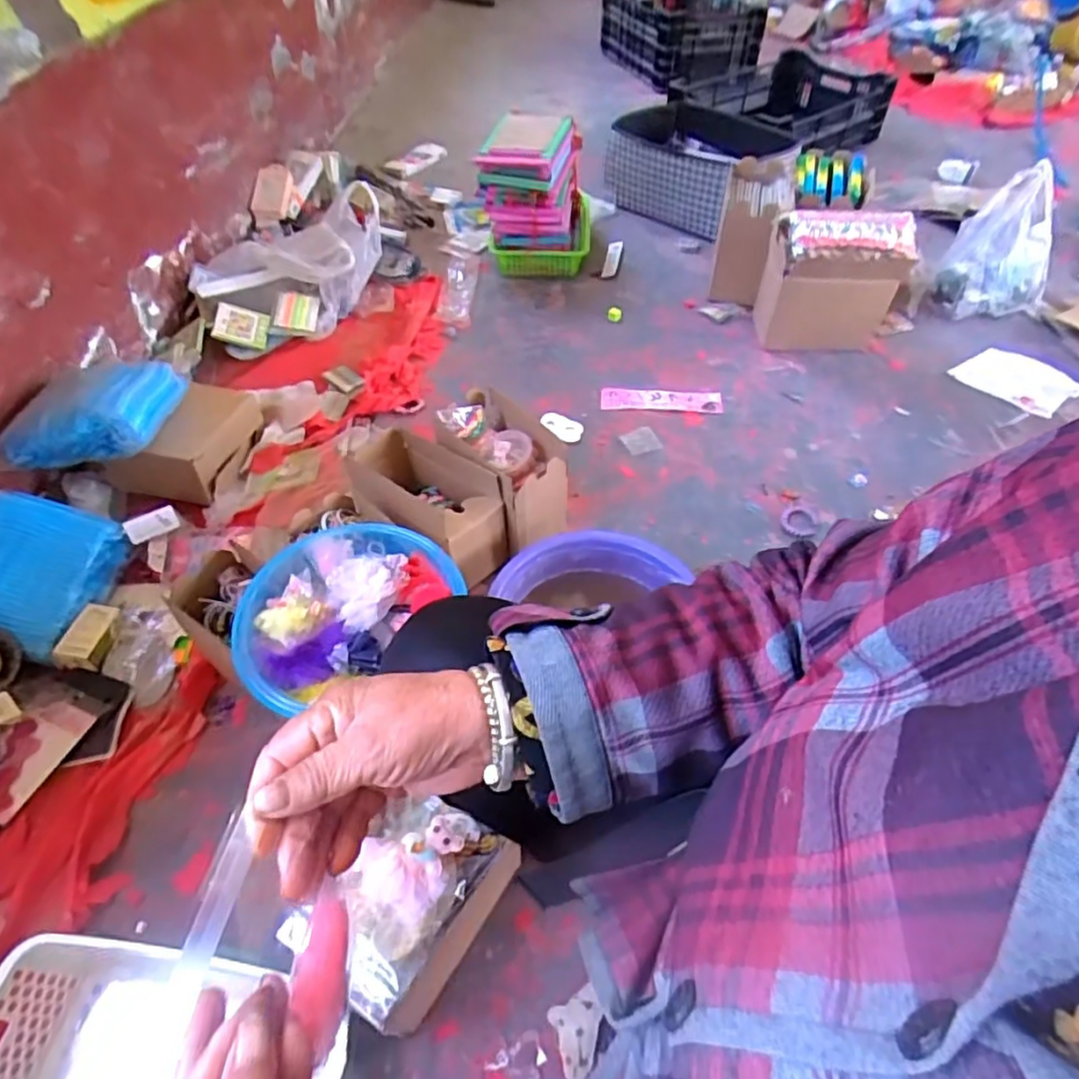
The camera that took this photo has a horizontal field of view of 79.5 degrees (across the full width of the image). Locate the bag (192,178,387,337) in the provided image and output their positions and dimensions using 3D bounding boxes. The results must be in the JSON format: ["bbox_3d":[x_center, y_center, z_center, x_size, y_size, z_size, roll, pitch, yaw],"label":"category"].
[{"bbox_3d":[-0.518,-0.617,1.444,0.447,0.163,0.228,-37,60,-26],"label":"bag"}]

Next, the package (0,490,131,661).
[{"bbox_3d":[-0.726,0.044,0.913,0.209,0.066,0.216,23,49,-11],"label":"package"}]

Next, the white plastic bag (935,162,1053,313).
[{"bbox_3d":[1.002,-0.627,1.384,0.214,0.233,0.135,31,57,23],"label":"white plastic bag"}]

